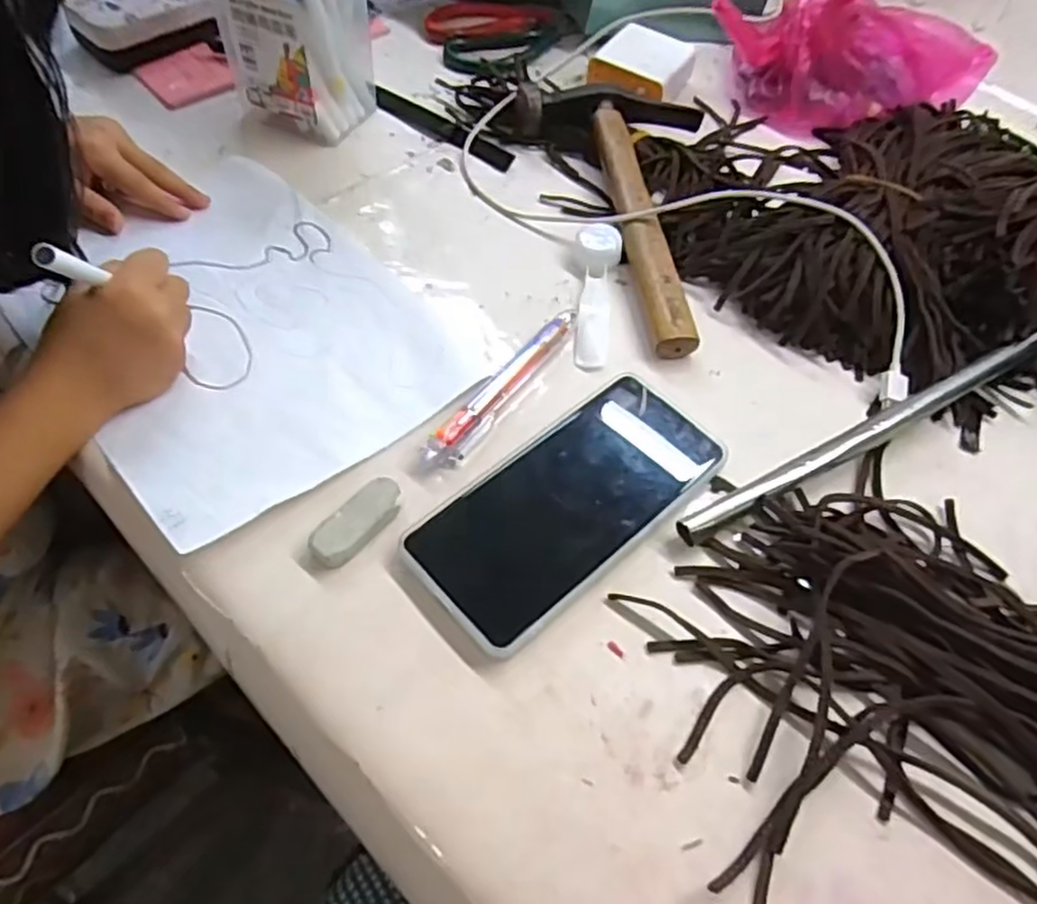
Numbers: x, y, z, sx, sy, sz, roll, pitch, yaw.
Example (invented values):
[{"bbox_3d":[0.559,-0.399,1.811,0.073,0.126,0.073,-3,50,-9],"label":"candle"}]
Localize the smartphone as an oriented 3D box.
[{"bbox_3d":[0.026,0.023,0.362,0.165,0.011,0.078,-37,65,-25],"label":"smartphone"}]

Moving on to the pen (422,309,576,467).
[{"bbox_3d":[-0.007,-0.039,0.402,0.018,0.014,0.133,30,59,16],"label":"pen"}]

